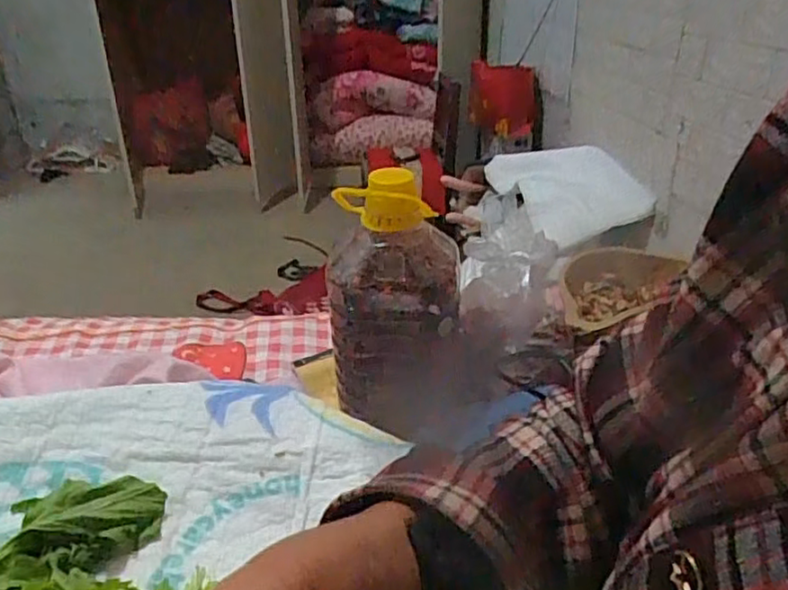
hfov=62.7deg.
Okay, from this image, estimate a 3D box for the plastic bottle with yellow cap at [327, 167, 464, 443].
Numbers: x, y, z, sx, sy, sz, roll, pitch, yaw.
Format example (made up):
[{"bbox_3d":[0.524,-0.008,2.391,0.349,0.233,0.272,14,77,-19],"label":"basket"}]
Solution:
[{"bbox_3d":[0.004,0.015,0.634,0.122,0.258,0.097,0,26,1],"label":"plastic bottle with yellow cap"}]

